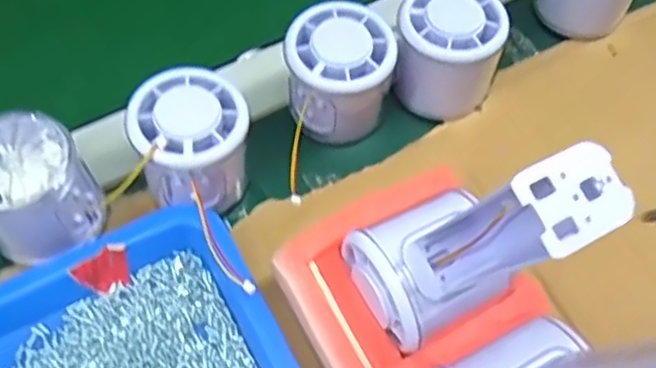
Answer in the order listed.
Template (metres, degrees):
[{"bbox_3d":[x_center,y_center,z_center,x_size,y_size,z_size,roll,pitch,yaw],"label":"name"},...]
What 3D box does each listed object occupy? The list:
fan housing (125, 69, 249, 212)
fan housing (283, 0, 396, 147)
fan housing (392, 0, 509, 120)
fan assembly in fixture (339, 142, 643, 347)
[{"bbox_3d":[-0.066,-0.019,0.348,0.056,0.053,0.060,-18,64,-11],"label":"fan housing"},{"bbox_3d":[0.005,-0.061,0.372,0.053,0.047,0.055,1,62,-2],"label":"fan housing"},{"bbox_3d":[0.066,-0.076,0.382,0.055,0.049,0.056,1,62,-2],"label":"fan housing"},{"bbox_3d":[0.048,0.019,0.253,0.061,0.125,0.066,-23,66,-14],"label":"fan assembly in fixture"}]

